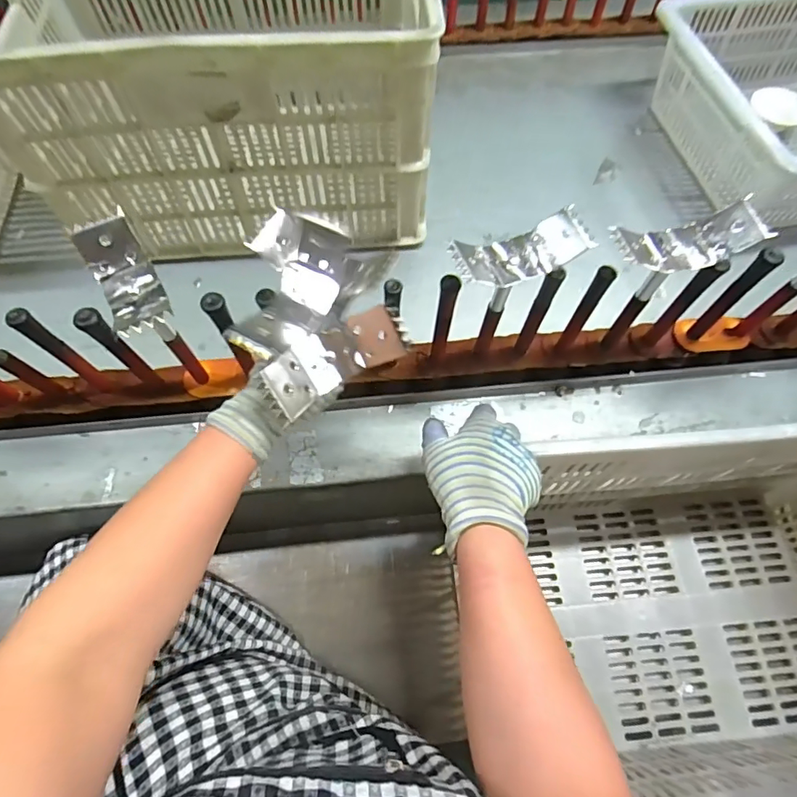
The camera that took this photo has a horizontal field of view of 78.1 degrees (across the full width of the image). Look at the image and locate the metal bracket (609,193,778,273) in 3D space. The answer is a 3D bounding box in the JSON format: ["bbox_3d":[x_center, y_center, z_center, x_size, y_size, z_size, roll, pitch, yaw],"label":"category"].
[{"bbox_3d":[0.248,-0.138,0.427,0.115,0.037,0.045,-8,66,-1],"label":"metal bracket"}]

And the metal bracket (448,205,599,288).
[{"bbox_3d":[0.105,-0.129,0.425,0.121,0.028,0.047,-20,67,-7],"label":"metal bracket"}]

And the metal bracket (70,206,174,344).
[{"bbox_3d":[-0.230,-0.102,0.413,0.046,0.024,0.097,-25,86,-9],"label":"metal bracket"}]

